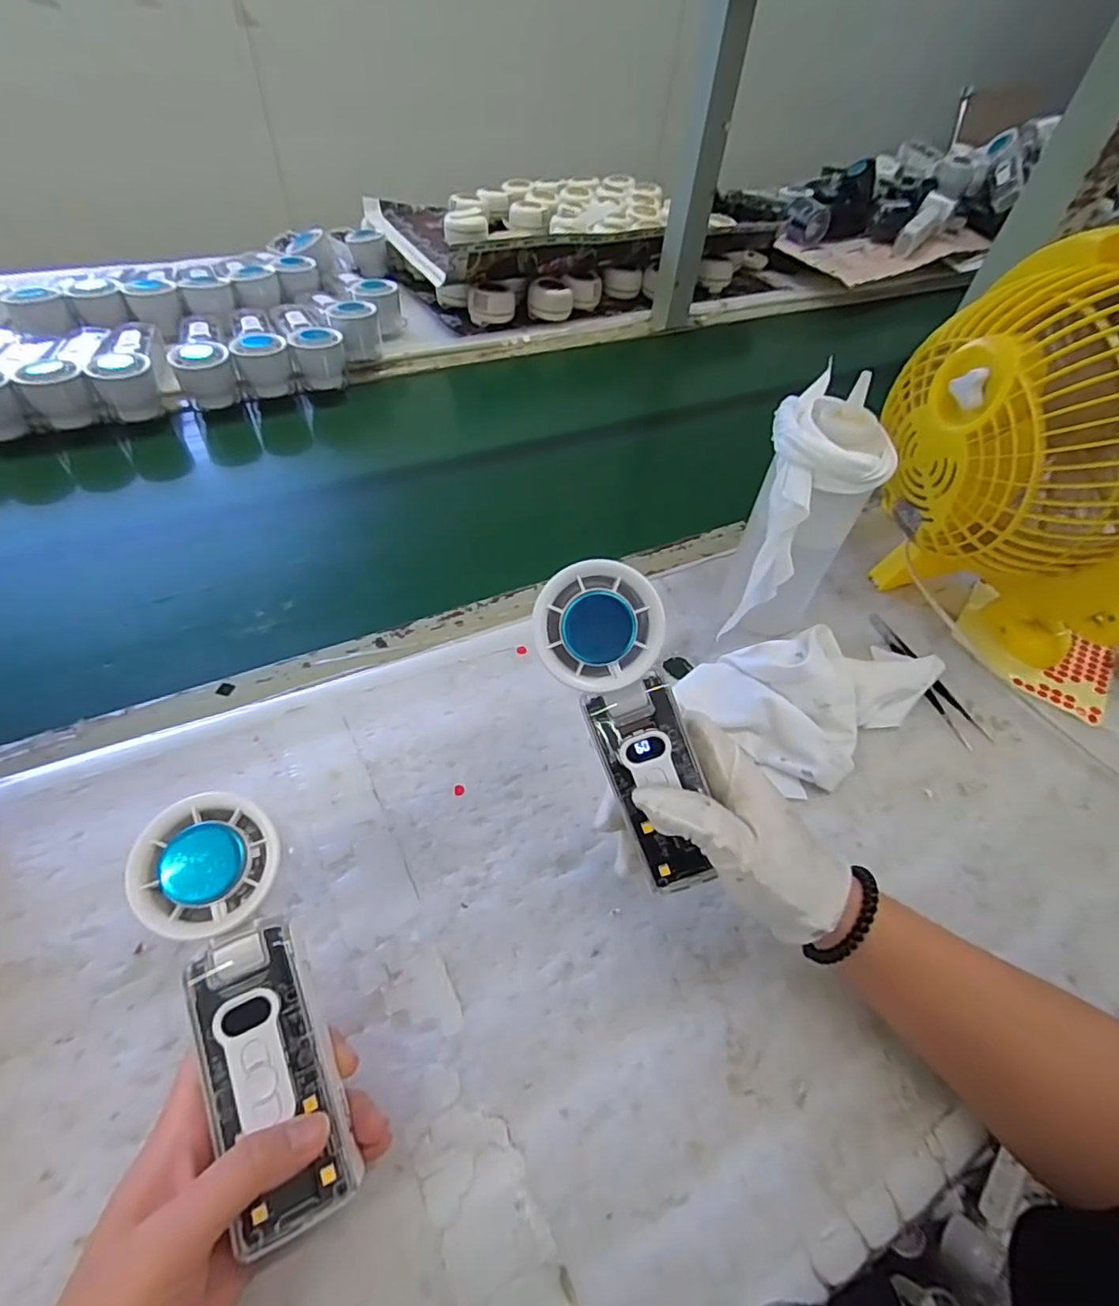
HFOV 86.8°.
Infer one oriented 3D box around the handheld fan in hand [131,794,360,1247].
[{"bbox_3d":[-0.127,0.141,0.247,0.051,0.034,0.164,-21,78,-20],"label":"handheld fan in hand"}]

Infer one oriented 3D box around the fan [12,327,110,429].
[{"bbox_3d":[-0.510,-0.301,0.621,0.057,0.050,0.156,-12,54,-14],"label":"fan"}]

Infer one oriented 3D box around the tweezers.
[{"bbox_3d":[0.280,0.016,0.456,0.026,0.004,0.127,-12,53,-14],"label":"tweezers"}]

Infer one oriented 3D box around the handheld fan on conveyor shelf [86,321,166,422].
[{"bbox_3d":[-0.460,-0.322,0.647,0.058,0.053,0.165,-12,53,-14],"label":"handheld fan on conveyor shelf"}]

